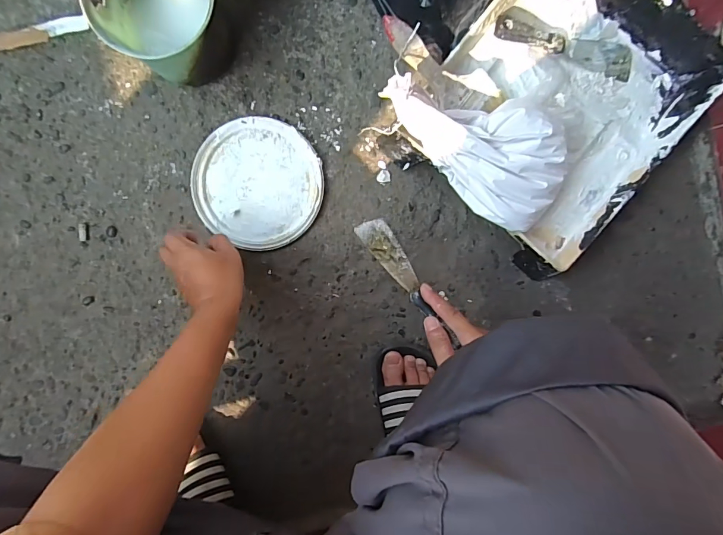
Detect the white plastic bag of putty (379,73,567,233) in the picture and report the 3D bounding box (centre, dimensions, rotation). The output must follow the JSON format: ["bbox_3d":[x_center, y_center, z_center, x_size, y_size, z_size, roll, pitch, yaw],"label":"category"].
[{"bbox_3d":[0.154,-0.152,0.475,0.136,0.062,0.221,-42,93,2],"label":"white plastic bag of putty"}]

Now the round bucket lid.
[{"bbox_3d":[-0.144,-0.117,0.570,0.177,0.012,0.171,0,93,0],"label":"round bucket lid"}]

